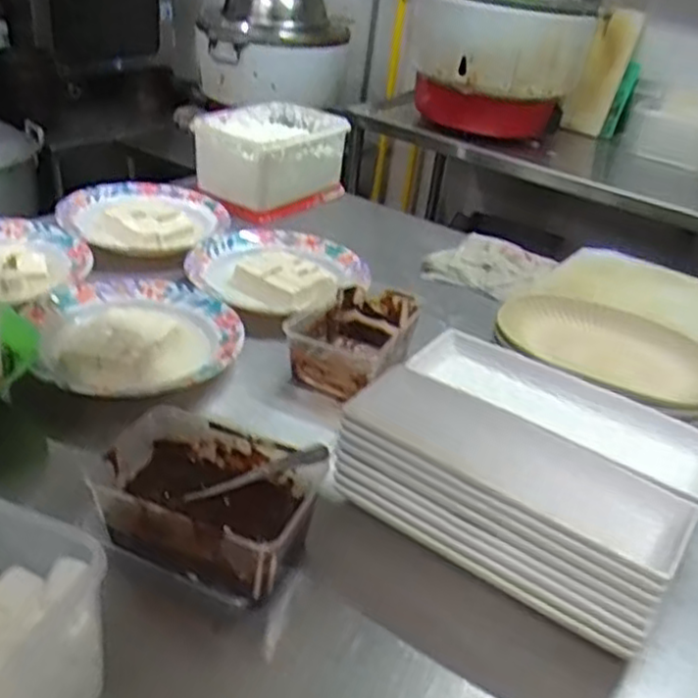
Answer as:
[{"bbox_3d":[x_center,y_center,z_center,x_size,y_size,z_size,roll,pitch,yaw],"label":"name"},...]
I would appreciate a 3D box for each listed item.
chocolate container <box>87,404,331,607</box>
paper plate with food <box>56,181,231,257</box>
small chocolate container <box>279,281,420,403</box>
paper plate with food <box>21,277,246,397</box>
[{"bbox_3d":[-0.124,0.124,0.613,0.176,0.076,0.113,16,33,14],"label":"chocolate container"},{"bbox_3d":[-0.315,-0.201,1.145,0.241,0.031,0.242,5,32,-3],"label":"paper plate with food"},{"bbox_3d":[0.006,-0.009,0.874,0.110,0.069,0.171,18,33,18],"label":"small chocolate container"},{"bbox_3d":[-0.239,-0.020,0.847,0.222,0.024,0.252,-8,34,-22],"label":"paper plate with food"}]

